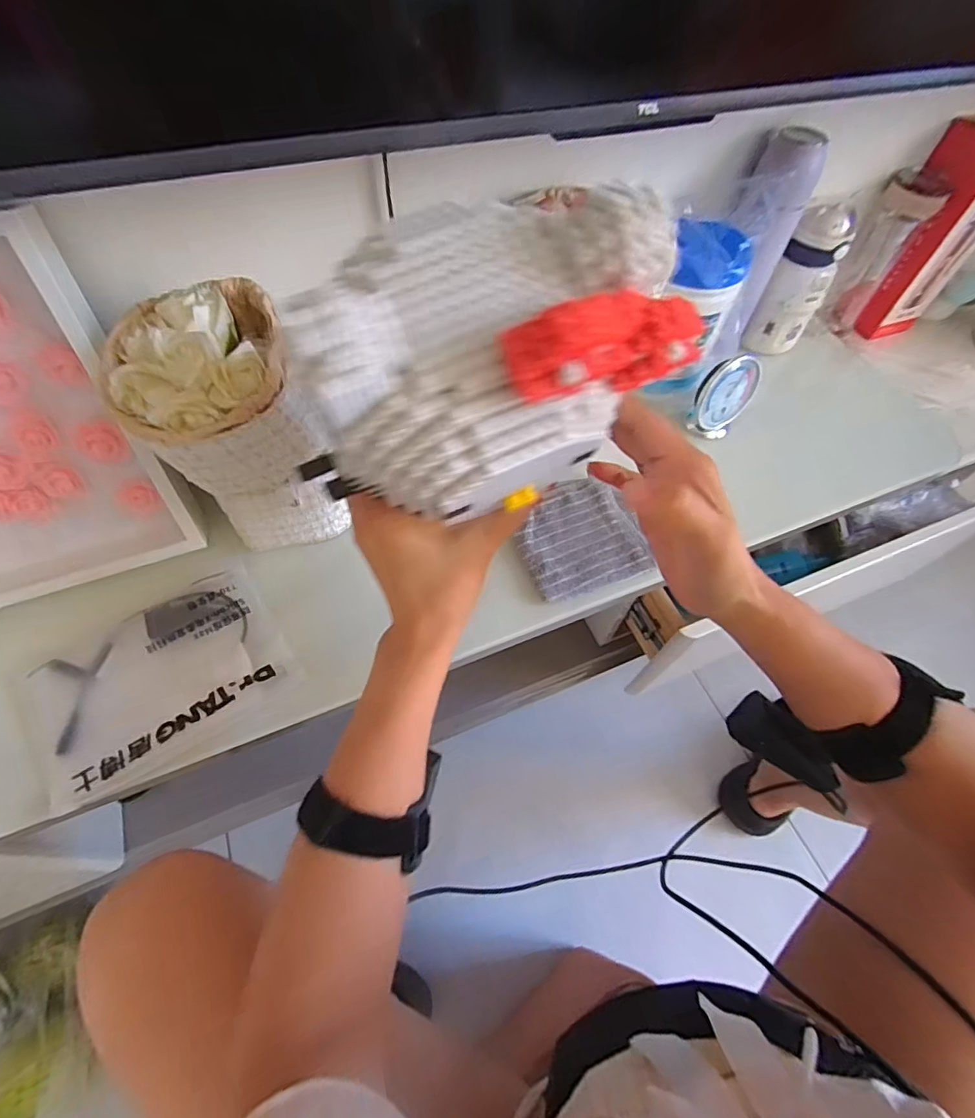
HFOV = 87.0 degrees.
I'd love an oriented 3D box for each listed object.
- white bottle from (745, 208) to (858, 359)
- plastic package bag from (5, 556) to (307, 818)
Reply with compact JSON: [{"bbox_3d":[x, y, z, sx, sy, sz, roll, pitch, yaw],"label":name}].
[{"bbox_3d":[0.395,-0.349,0.657,0.076,0.161,0.069,33,64,16],"label":"white bottle"},{"bbox_3d":[-0.273,0.101,0.429,0.194,0.019,0.160,-29,65,-18],"label":"plastic package bag"}]

